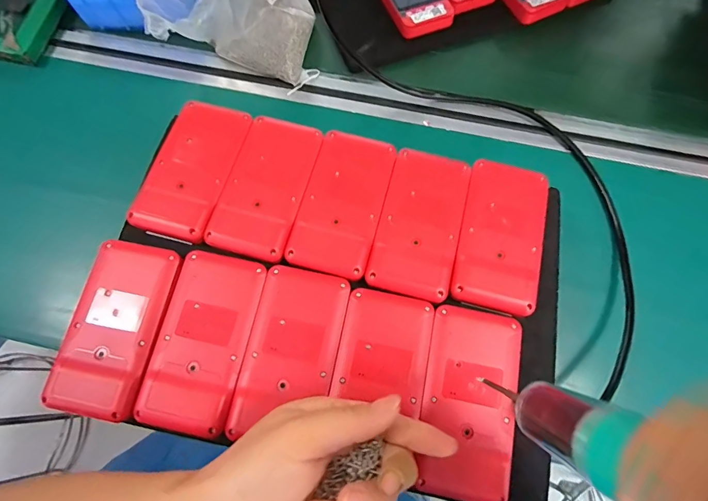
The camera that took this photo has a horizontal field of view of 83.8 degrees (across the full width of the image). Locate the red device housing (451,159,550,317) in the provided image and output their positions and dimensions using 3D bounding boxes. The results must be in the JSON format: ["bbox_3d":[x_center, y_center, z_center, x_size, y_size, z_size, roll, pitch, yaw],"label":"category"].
[{"bbox_3d":[0.114,-0.014,0.303,0.061,0.010,0.120,14,72,4],"label":"red device housing"}]

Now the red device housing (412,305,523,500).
[{"bbox_3d":[0.078,0.100,0.265,0.062,0.015,0.117,12,65,2],"label":"red device housing"}]

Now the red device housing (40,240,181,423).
[{"bbox_3d":[-0.168,0.052,0.277,0.062,0.016,0.116,10,72,3],"label":"red device housing"}]

